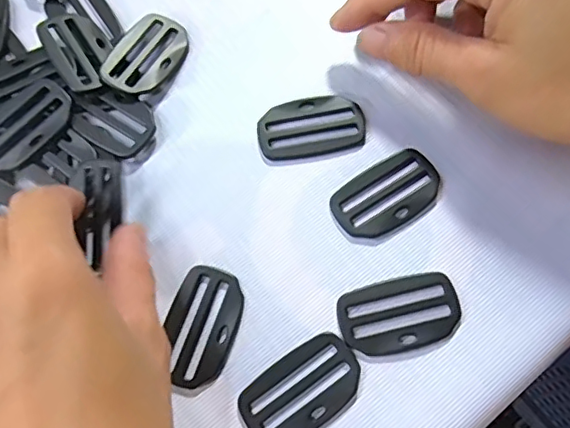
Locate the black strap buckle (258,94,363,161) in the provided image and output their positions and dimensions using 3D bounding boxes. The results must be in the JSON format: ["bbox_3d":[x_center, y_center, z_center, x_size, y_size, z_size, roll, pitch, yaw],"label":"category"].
[{"bbox_3d":[0.012,-0.038,0.245,0.046,0.004,0.028,-9,71,-2],"label":"black strap buckle"}]

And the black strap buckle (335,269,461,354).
[{"bbox_3d":[0.045,0.039,0.216,0.046,0.004,0.028,-14,71,-3],"label":"black strap buckle"}]

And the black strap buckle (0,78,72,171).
[{"bbox_3d":[-0.113,-0.038,0.244,0.028,0.006,0.046,38,76,14],"label":"black strap buckle"}]

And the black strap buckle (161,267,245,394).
[{"bbox_3d":[-0.033,0.044,0.218,0.027,0.004,0.047,17,72,7],"label":"black strap buckle"}]

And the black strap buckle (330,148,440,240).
[{"bbox_3d":[0.043,-0.008,0.234,0.046,0.004,0.028,-33,73,-9],"label":"black strap buckle"}]

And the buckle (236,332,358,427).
[{"bbox_3d":[0.006,0.065,0.208,0.046,0.004,0.027,-36,73,-10],"label":"buckle"}]

